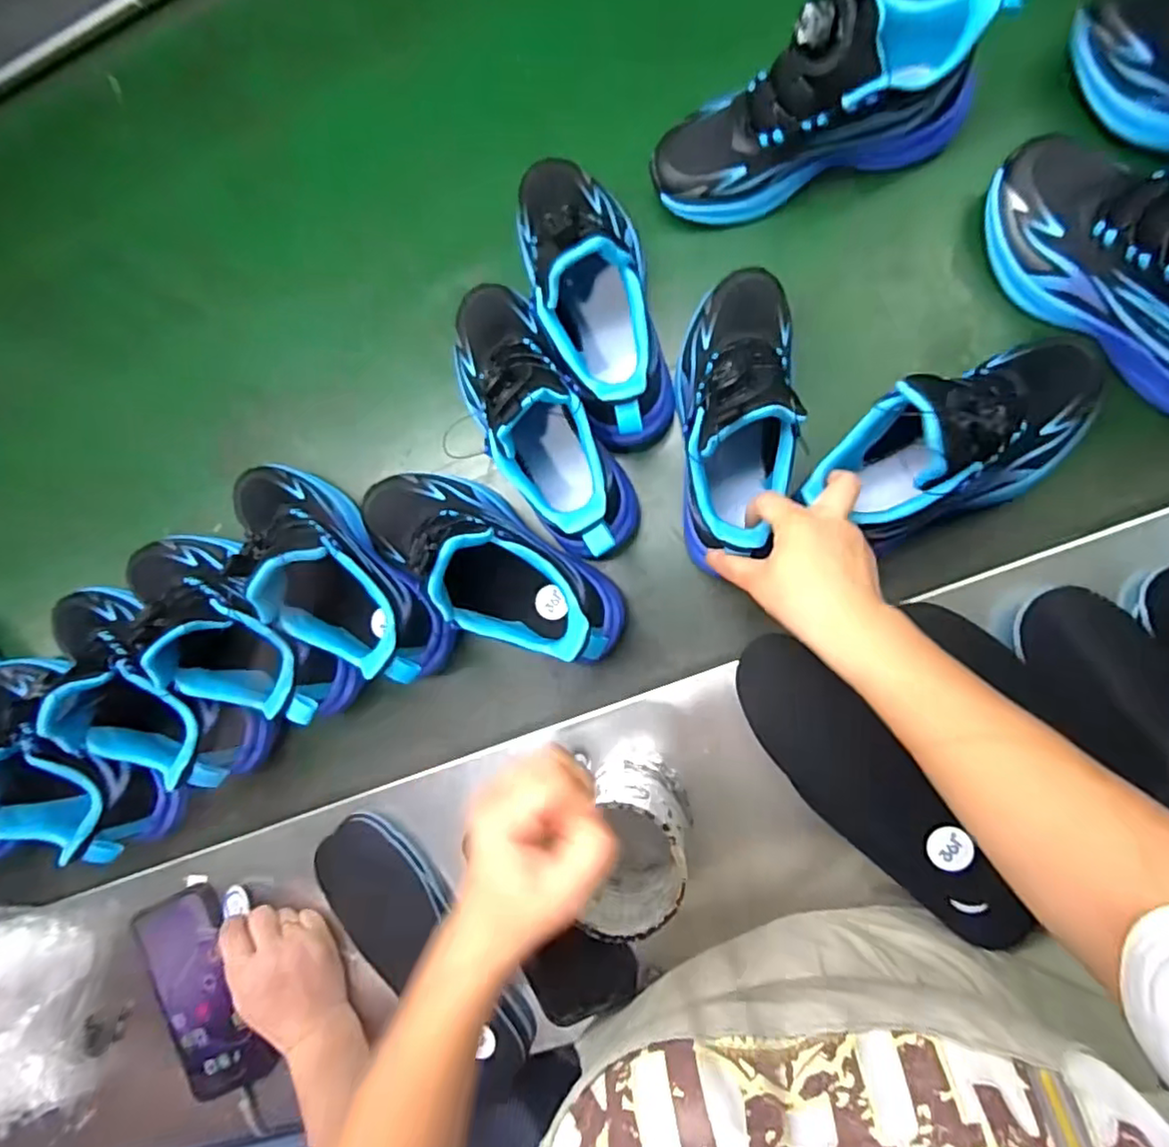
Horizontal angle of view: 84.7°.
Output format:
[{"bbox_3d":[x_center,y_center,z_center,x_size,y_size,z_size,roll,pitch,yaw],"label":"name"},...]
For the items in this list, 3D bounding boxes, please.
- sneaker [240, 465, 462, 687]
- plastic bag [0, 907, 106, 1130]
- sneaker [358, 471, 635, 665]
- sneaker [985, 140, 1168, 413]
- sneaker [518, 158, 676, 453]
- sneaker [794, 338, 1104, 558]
[{"bbox_3d":[-0.204,-0.004,0.497,0.078,0.131,0.222,-41,83,6],"label":"sneaker"},{"bbox_3d":[-0.516,0.406,0.586,0.136,0.034,0.184,2,88,9],"label":"plastic bag"},{"bbox_3d":[-0.078,-0.010,0.478,0.227,0.136,0.079,35,94,9],"label":"sneaker"},{"bbox_3d":[0.365,-0.200,0.409,0.227,0.108,0.081,44,95,8],"label":"sneaker"},{"bbox_3d":[0.005,-0.213,0.465,0.093,0.125,0.230,-14,86,8],"label":"sneaker"},{"bbox_3d":[0.246,-0.086,0.413,0.200,0.106,0.087,-23,85,8],"label":"sneaker"}]

